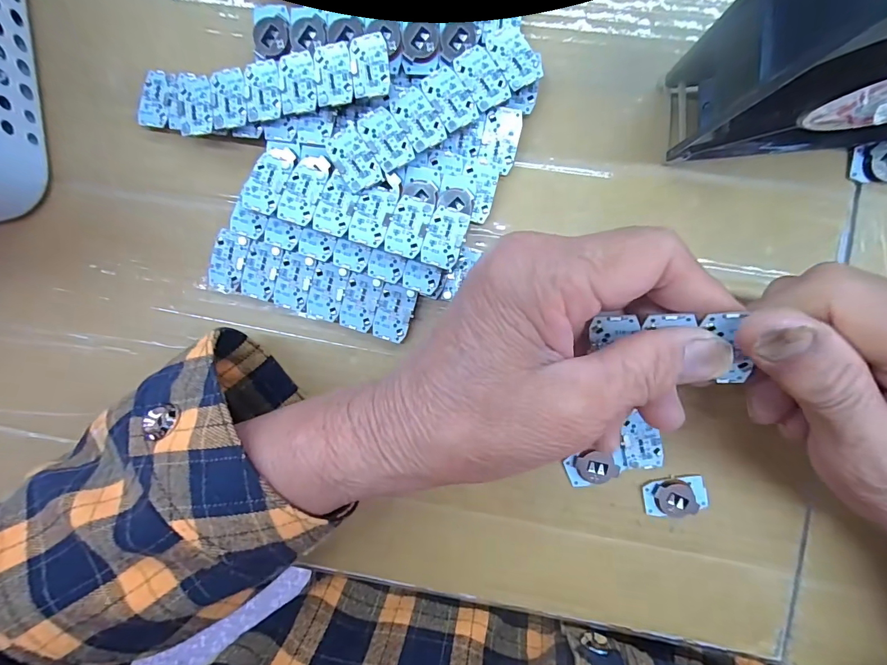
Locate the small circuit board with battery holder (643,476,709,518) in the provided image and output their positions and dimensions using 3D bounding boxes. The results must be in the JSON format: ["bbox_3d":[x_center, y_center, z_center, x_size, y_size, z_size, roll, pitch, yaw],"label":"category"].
[{"bbox_3d":[0.114,0.081,0.203,0.029,0.006,0.017,-9,90,5],"label":"small circuit board with battery holder"}]

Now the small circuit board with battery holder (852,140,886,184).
[{"bbox_3d":[0.208,-0.079,0.194,0.025,0.007,0.019,-1,91,4],"label":"small circuit board with battery holder"}]

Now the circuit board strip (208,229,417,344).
[{"bbox_3d":[-0.067,-0.023,0.213,0.106,0.007,0.028,18,92,4],"label":"circuit board strip"}]

